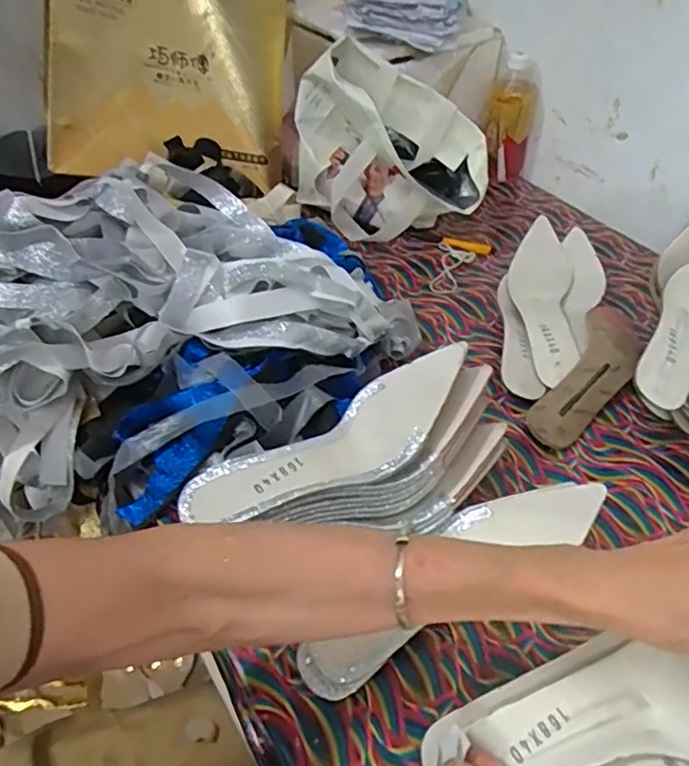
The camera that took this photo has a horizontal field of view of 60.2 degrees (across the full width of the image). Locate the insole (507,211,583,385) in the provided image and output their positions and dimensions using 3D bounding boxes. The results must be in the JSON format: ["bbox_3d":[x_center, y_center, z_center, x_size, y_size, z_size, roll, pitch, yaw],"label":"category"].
[{"bbox_3d":[0.233,-0.103,0.695,0.077,0.036,0.260,8,47,8],"label":"insole"}]

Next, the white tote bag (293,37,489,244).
[{"bbox_3d":[0.061,-0.314,0.796,0.236,0.197,0.181,-7,46,-7],"label":"white tote bag"}]

